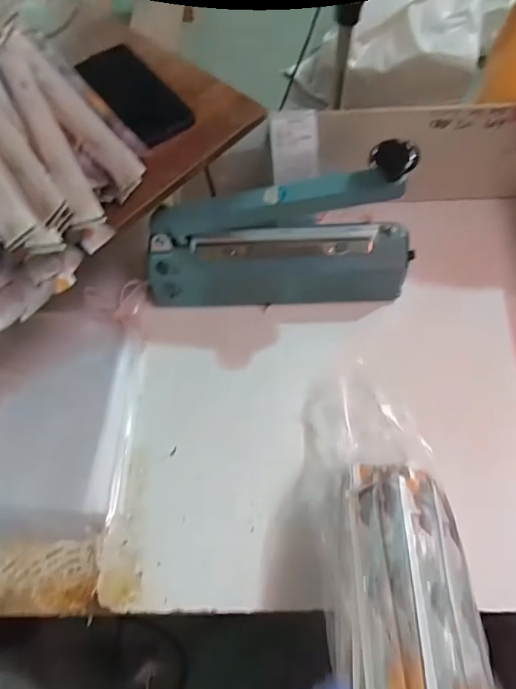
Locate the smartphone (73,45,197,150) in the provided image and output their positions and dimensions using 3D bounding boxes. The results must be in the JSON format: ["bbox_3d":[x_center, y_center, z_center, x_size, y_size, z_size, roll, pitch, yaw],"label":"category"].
[{"bbox_3d":[-0.140,-0.286,0.525,0.069,0.011,0.169,-34,68,-13],"label":"smartphone"}]

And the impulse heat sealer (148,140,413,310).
[{"bbox_3d":[0.024,-0.122,0.522,0.303,0.172,0.078,-1,64,2],"label":"impulse heat sealer"}]

